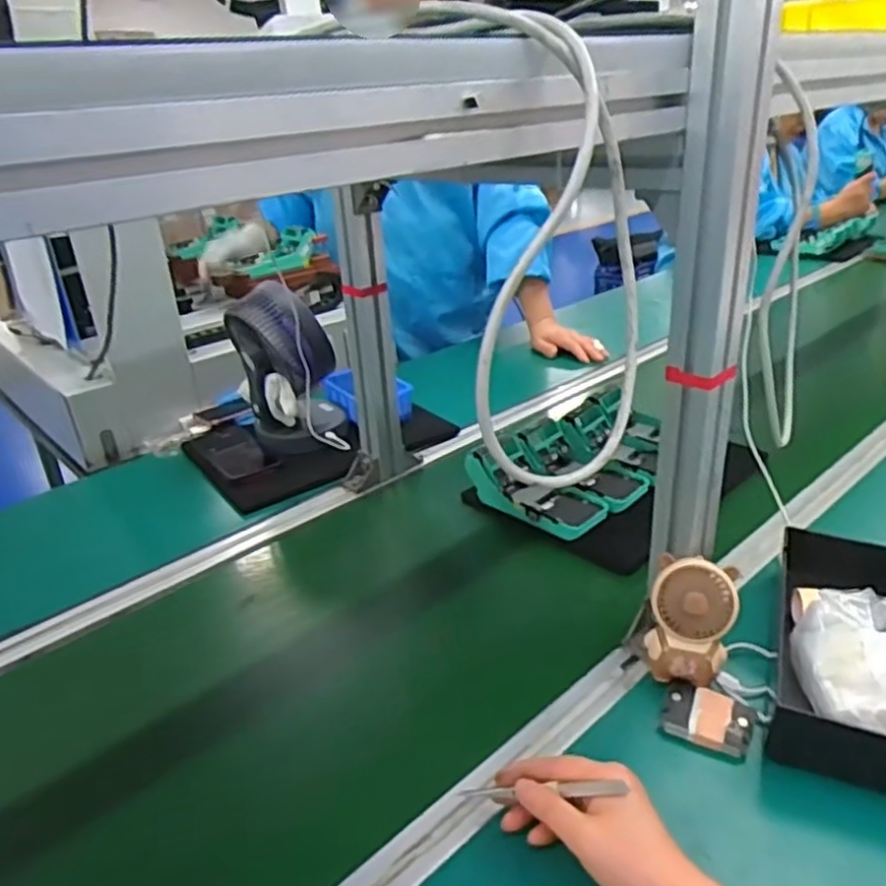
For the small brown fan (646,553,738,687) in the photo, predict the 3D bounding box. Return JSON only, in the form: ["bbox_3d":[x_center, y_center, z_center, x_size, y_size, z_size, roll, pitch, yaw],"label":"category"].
[{"bbox_3d":[0.212,0.150,0.612,0.068,0.093,0.059,3,24,22],"label":"small brown fan"}]

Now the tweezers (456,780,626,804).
[{"bbox_3d":[0.065,0.243,0.499,0.130,0.016,0.012,-24,9,37],"label":"tweezers"}]

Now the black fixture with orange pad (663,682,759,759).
[{"bbox_3d":[0.215,0.225,0.588,0.070,0.020,0.053,7,26,30],"label":"black fixture with orange pad"}]

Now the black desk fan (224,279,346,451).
[{"bbox_3d":[-0.219,-0.102,1.010,0.136,0.222,0.170,-11,23,-11],"label":"black desk fan"}]

